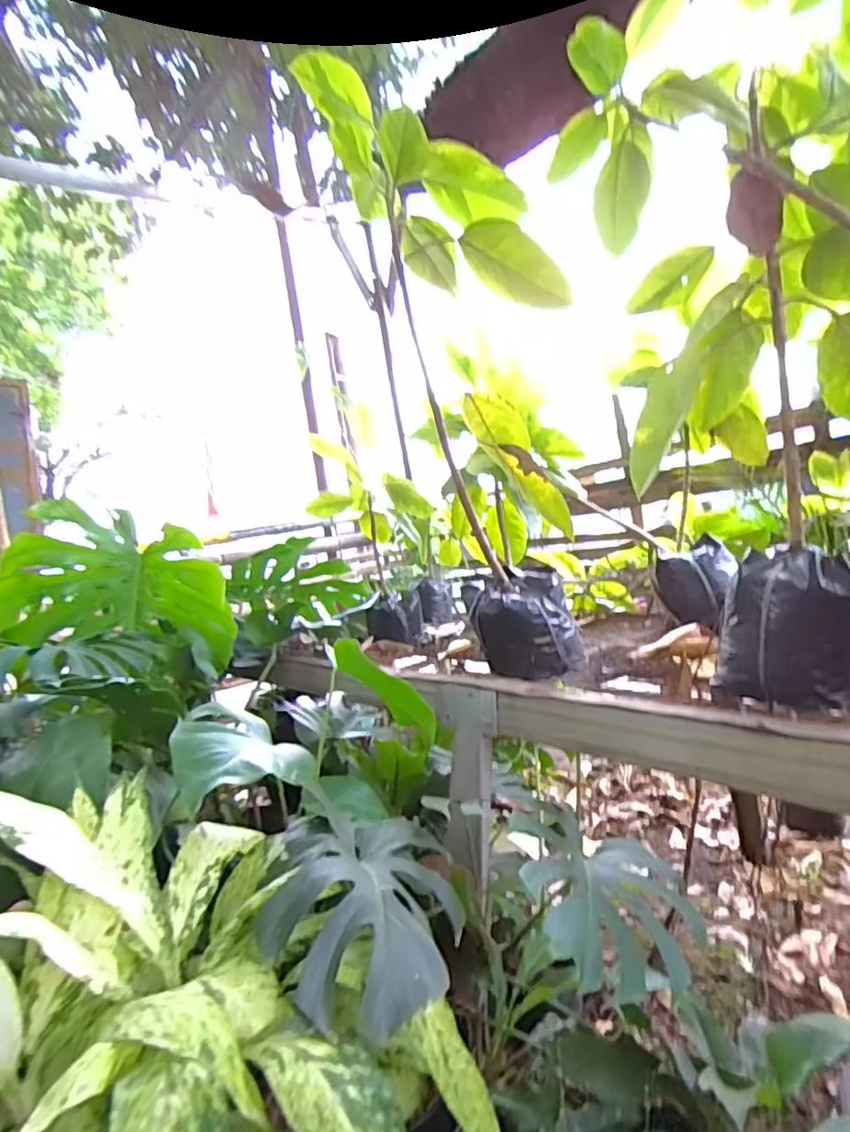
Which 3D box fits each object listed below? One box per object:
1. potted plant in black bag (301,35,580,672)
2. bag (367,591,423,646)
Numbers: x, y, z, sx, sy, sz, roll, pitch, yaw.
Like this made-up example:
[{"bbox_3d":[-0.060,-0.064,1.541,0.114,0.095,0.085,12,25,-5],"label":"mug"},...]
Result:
[{"bbox_3d":[0.099,-0.209,0.964,0.289,0.867,0.244,-6,23,20],"label":"potted plant in black bag"},{"bbox_3d":[-0.081,0.147,1.665,0.147,0.128,0.115,-7,1,-1],"label":"bag"}]

